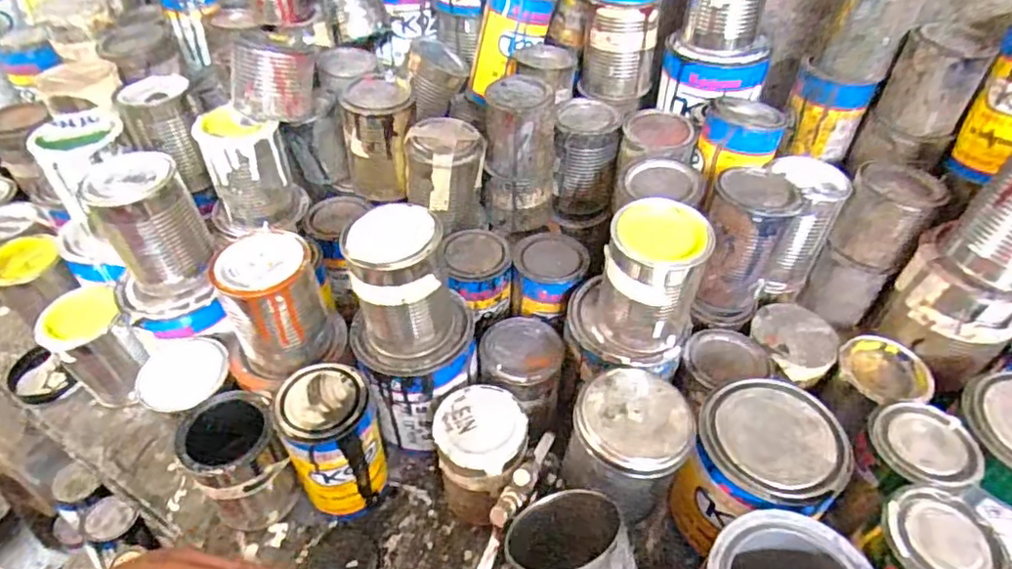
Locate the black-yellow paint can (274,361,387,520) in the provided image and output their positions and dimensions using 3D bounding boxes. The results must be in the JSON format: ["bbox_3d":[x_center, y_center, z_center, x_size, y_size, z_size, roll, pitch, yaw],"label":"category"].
[{"bbox_3d":[-0.140,0.135,0.502,0.067,0.135,0.067,1,45,-1],"label":"black-yellow paint can"}]

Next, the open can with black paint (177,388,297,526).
[{"bbox_3d":[-0.224,0.148,0.511,0.071,0.105,0.082,-24,50,-23],"label":"open can with black paint"}]

